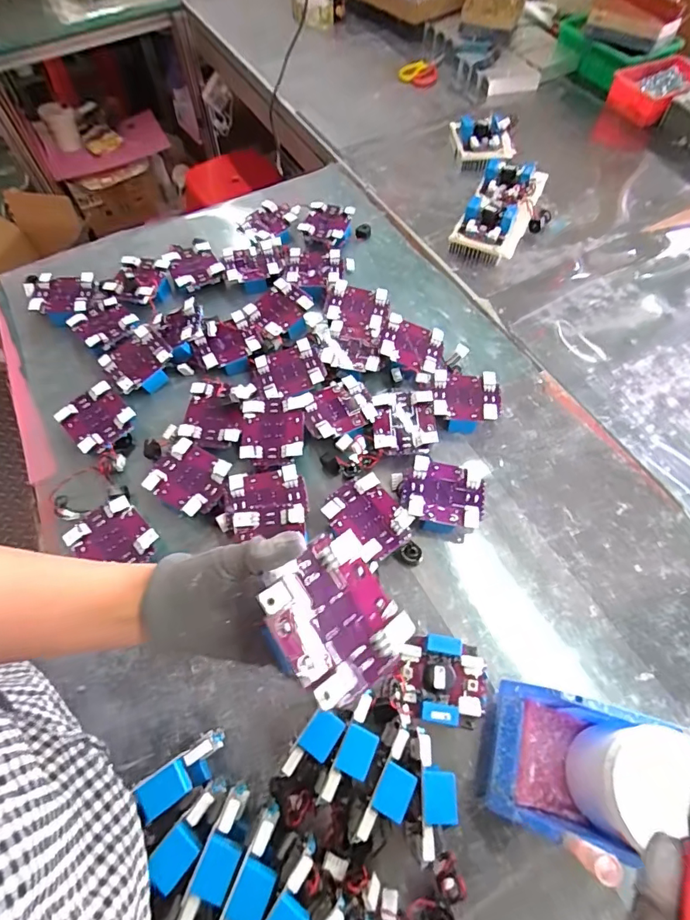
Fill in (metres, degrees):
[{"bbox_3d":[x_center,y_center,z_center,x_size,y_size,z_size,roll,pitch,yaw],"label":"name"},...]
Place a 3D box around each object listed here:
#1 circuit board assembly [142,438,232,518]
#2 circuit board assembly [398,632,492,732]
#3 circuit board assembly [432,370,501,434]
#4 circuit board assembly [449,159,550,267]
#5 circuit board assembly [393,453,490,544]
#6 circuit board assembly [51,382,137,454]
[{"bbox_3d":[-0.199,0.026,0.598,0.092,0.019,0.086,29,67,16],"label":"circuit board assembly"},{"bbox_3d":[0.106,0.233,0.486,0.090,0.040,0.082,3,62,3],"label":"circuit board assembly"},{"bbox_3d":[0.170,-0.082,0.654,0.091,0.037,0.088,8,63,5],"label":"circuit board assembly"},{"bbox_3d":[0.296,-0.452,0.841,0.143,0.063,0.227,23,65,13],"label":"circuit board assembly"},{"bbox_3d":[0.122,0.044,0.588,0.111,0.039,0.095,3,62,3],"label":"circuit board assembly"},{"bbox_3d":[-0.344,-0.058,0.638,0.092,0.016,0.084,40,70,20],"label":"circuit board assembly"}]

